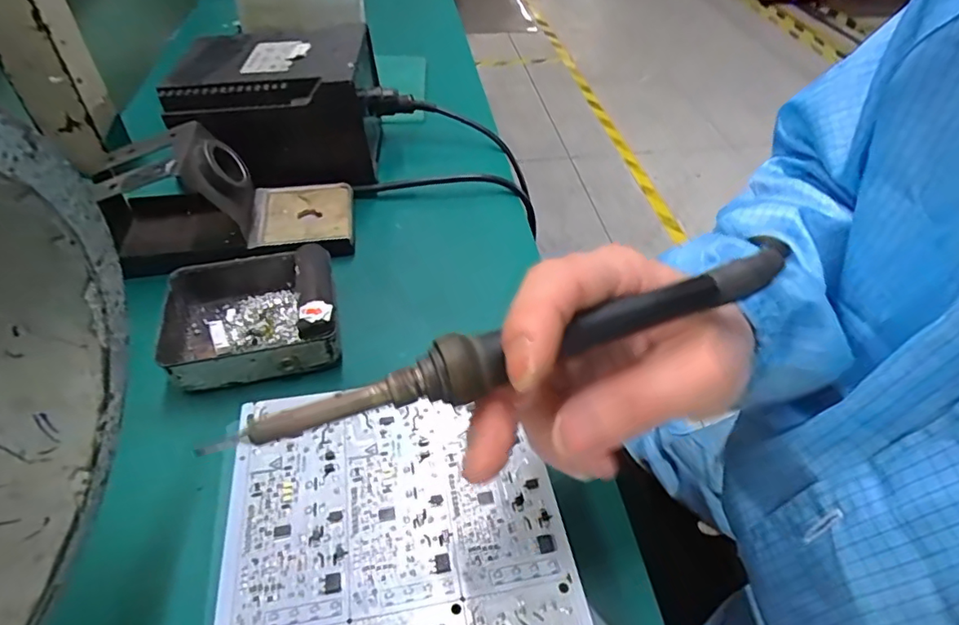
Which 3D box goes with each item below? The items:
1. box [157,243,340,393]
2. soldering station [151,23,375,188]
[{"bbox_3d":[-0.132,0.001,0.319,0.091,0.035,0.079,-10,47,-11],"label":"box"},{"bbox_3d":[-0.156,-0.159,0.431,0.142,0.087,0.113,-5,46,-6],"label":"soldering station"}]

